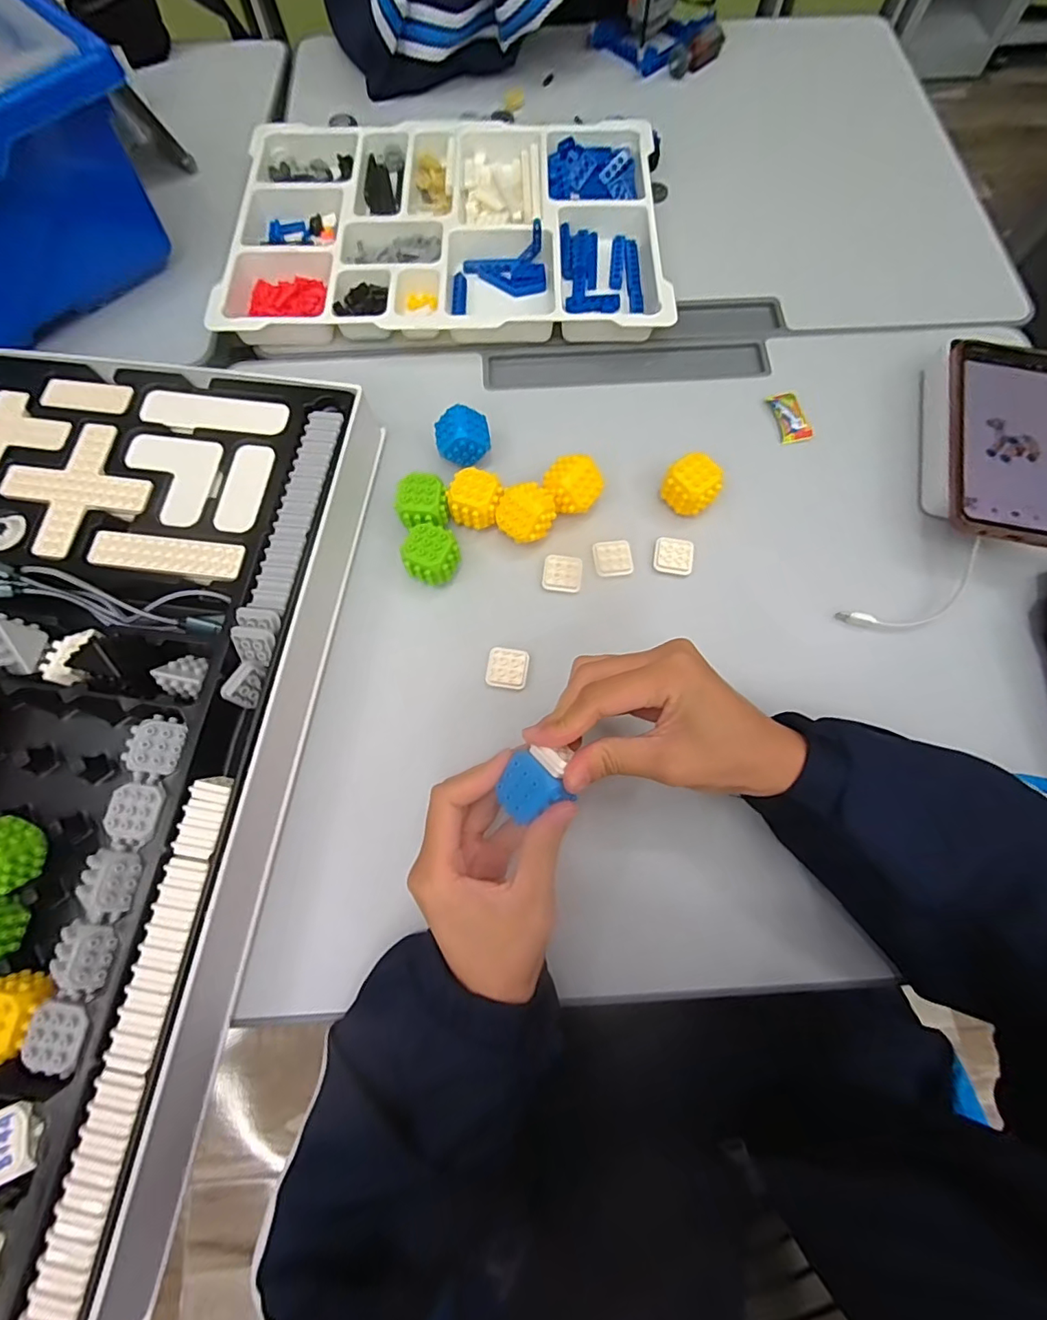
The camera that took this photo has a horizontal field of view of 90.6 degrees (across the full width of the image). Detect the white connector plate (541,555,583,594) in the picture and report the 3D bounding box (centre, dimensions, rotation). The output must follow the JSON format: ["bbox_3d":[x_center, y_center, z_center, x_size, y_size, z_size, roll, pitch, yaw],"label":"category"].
[{"bbox_3d":[0.029,-0.063,0.379,0.027,0.005,0.027,7,72,2],"label":"white connector plate"}]

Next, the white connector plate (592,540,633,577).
[{"bbox_3d":[0.066,-0.075,0.382,0.028,0.006,0.027,-9,72,-3],"label":"white connector plate"}]

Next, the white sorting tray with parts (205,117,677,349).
[{"bbox_3d":[-0.070,-0.396,0.475,0.375,0.033,0.267,-1,72,0],"label":"white sorting tray with parts"}]

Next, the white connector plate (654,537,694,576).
[{"bbox_3d":[0.112,-0.077,0.385,0.029,0.004,0.028,6,72,2],"label":"white connector plate"}]

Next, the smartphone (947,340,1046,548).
[{"bbox_3d":[0.347,-0.161,0.369,0.076,0.011,0.168,9,75,5],"label":"smartphone"}]

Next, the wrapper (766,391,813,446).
[{"bbox_3d":[0.217,-0.199,0.420,0.025,0.011,0.048,-9,72,-3],"label":"wrapper"}]

